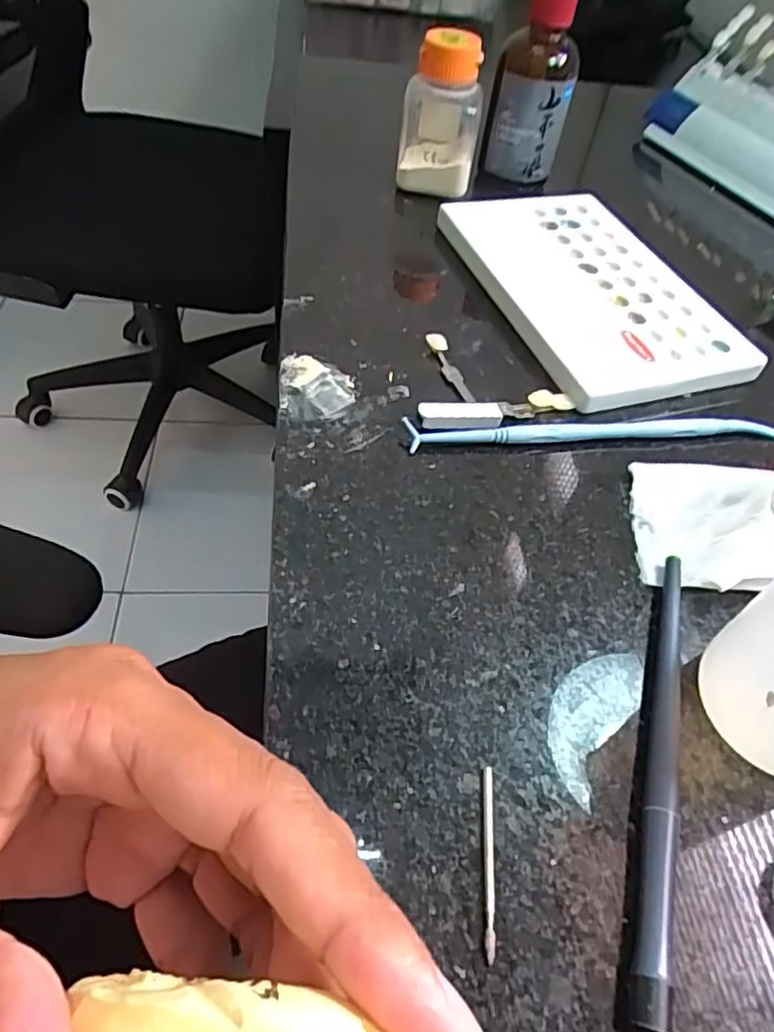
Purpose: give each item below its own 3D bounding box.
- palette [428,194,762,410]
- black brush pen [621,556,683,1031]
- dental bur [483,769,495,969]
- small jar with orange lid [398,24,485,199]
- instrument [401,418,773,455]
[{"bbox_3d":[0.094,-0.113,0.311,0.096,0.012,0.155,-14,54,-17],"label":"palette"},{"bbox_3d":[0.069,0.077,0.163,0.009,0.009,0.166,19,52,8],"label":"black brush pen"},{"bbox_3d":[0.025,0.083,0.156,0.004,0.004,0.042,7,52,0],"label":"dental bur"},{"bbox_3d":[0.029,-0.218,0.351,0.041,0.076,0.045,3,52,-3],"label":"small jar with orange lid"},{"bbox_3d":[0.087,-0.033,0.252,0.161,0.006,0.011,-1,52,-8],"label":"instrument"}]

